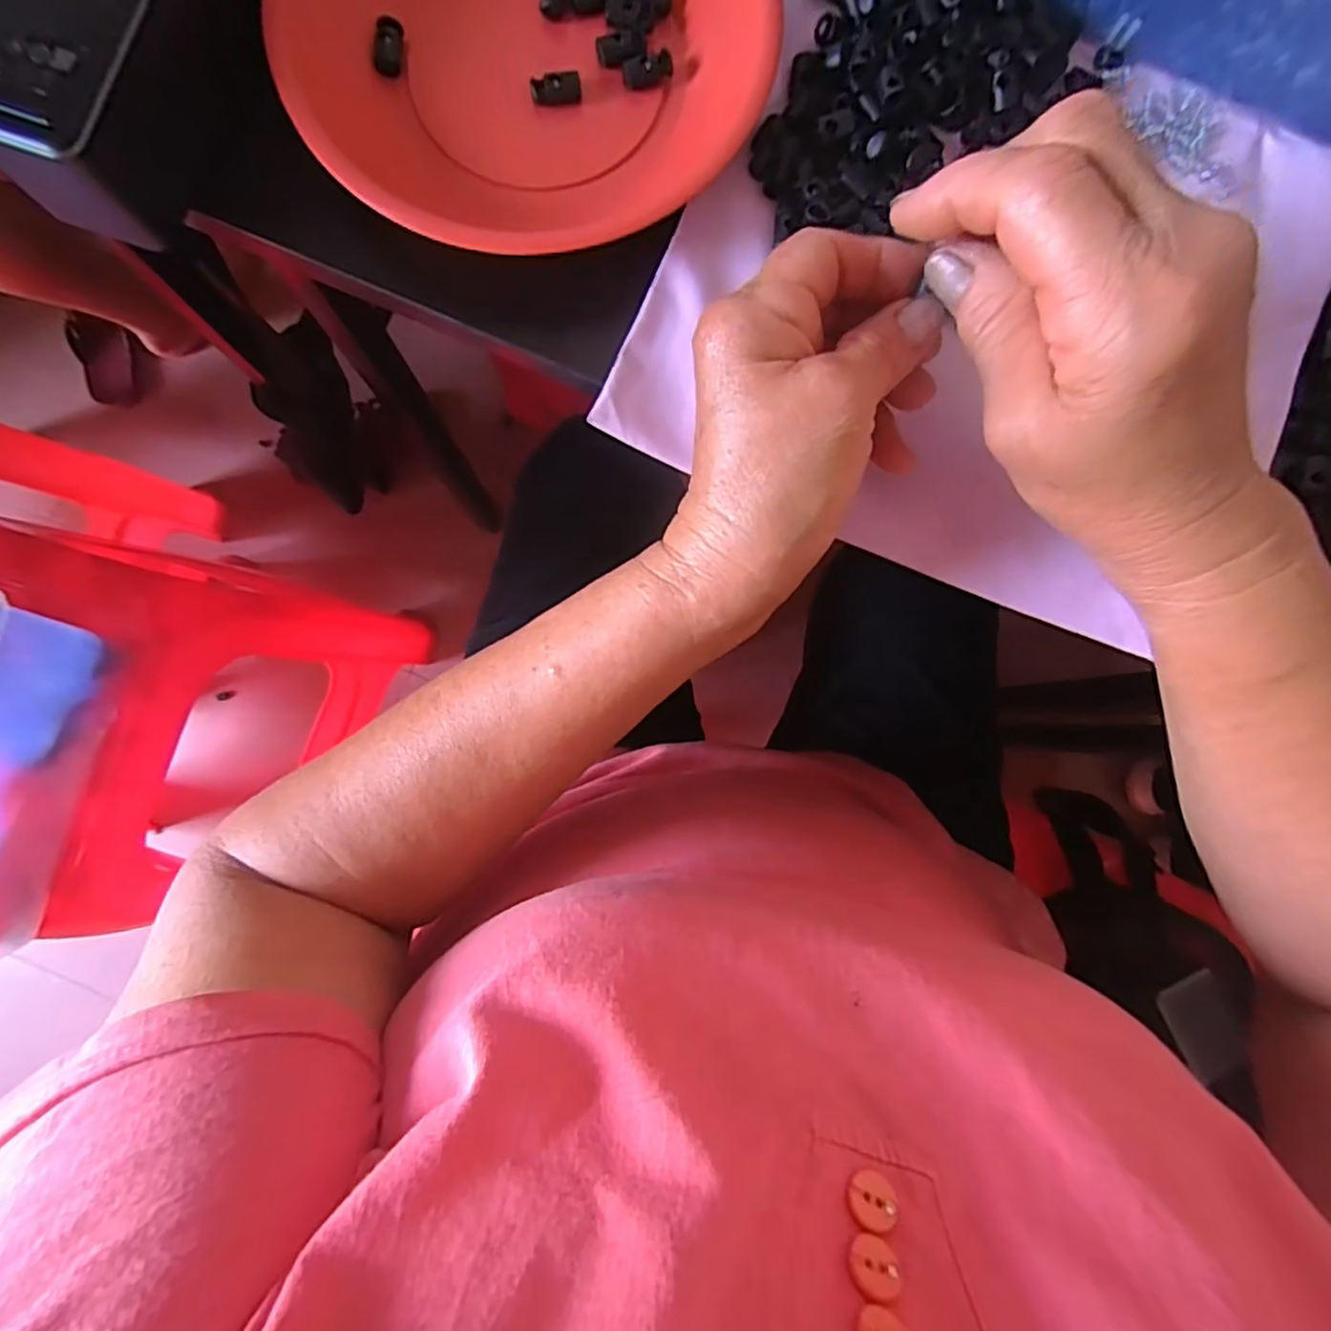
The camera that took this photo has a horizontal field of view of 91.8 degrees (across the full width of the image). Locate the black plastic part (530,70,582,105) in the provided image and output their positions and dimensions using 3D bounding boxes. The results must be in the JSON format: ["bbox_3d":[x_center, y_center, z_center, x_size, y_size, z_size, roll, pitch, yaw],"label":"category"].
[{"bbox_3d":[-0.045,-0.238,0.266,0.020,0.008,0.008,-10,86,-2],"label":"black plastic part"}]

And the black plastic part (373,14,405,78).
[{"bbox_3d":[-0.115,-0.258,0.268,0.011,0.005,0.025,4,85,-1],"label":"black plastic part"}]

